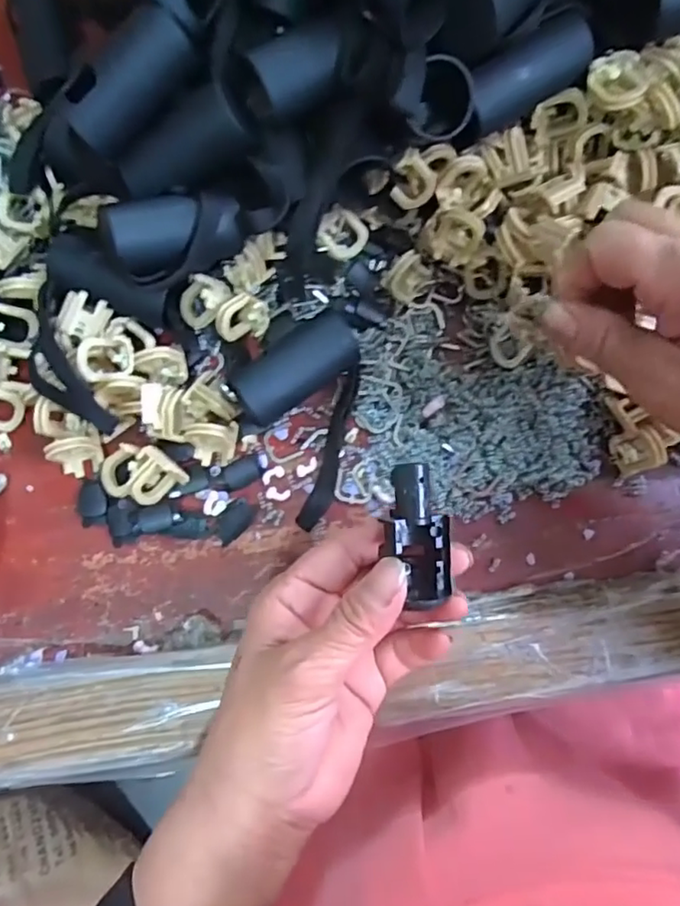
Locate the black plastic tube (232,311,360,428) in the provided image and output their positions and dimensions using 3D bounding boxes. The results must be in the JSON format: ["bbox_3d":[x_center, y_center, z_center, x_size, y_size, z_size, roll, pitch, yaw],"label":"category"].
[{"bbox_3d":[-0.020,-0.040,0.293,0.064,0.035,0.027,-36,83,-6],"label":"black plastic tube"}]

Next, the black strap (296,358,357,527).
[{"bbox_3d":[-0.002,-0.003,0.301,0.012,0.011,0.084,18,81,2],"label":"black strap"}]

